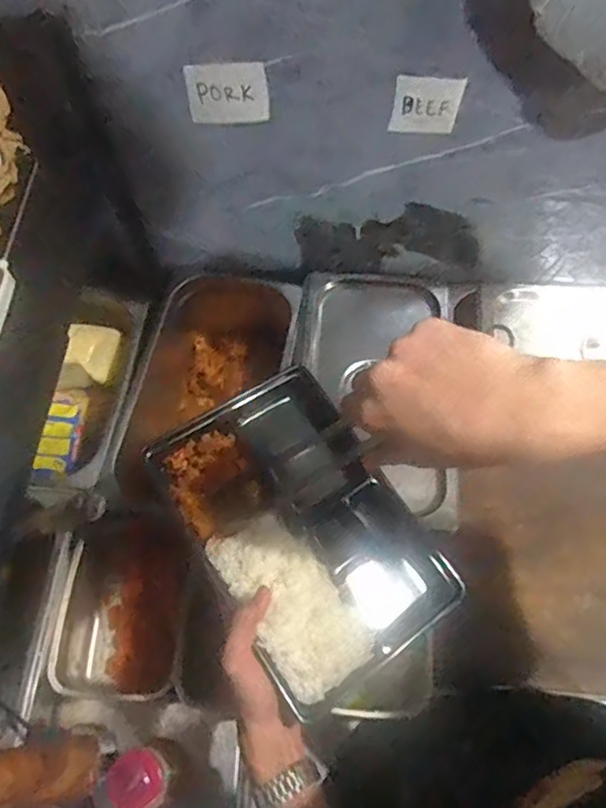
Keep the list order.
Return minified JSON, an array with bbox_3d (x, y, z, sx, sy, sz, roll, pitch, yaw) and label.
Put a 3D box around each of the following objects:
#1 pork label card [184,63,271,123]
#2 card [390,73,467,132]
[{"bbox_3d":[-0.068,-0.283,0.550,0.074,0.054,0.006,4,62,2],"label":"pork label card"},{"bbox_3d":[0.111,-0.269,0.543,0.058,0.055,0.004,7,62,3],"label":"card"}]

